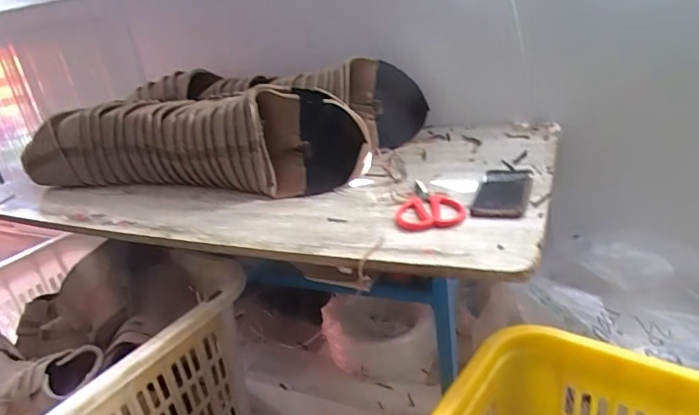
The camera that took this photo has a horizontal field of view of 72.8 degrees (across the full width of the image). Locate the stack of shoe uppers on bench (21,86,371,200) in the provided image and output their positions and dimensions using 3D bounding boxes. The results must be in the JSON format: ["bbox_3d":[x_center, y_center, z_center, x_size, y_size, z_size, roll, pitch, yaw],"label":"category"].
[{"bbox_3d":[-0.337,-0.131,0.931,0.750,0.163,0.114,2,26,22],"label":"stack of shoe uppers on bench"}]

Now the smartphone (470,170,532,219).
[{"bbox_3d":[0.229,-0.025,0.707,0.075,0.017,0.156,3,27,23],"label":"smartphone"}]

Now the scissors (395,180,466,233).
[{"bbox_3d":[0.118,-0.008,0.719,0.096,0.010,0.171,-5,25,7],"label":"scissors"}]

